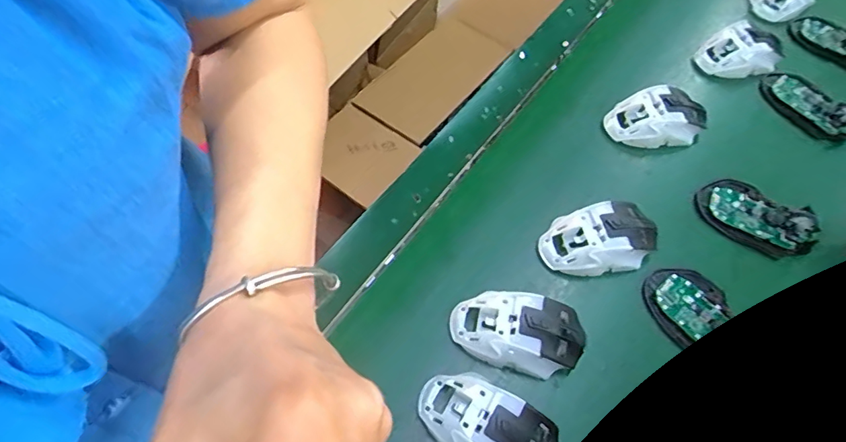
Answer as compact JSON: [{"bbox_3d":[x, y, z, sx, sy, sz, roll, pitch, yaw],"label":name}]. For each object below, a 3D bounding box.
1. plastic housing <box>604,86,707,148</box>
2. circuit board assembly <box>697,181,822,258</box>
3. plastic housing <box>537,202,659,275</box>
[{"bbox_3d":[0.265,-0.117,0.571,0.112,0.040,0.063,-4,62,-5],"label":"plastic housing"},{"bbox_3d":[0.344,-0.005,0.517,0.115,0.021,0.058,30,64,13],"label":"circuit board assembly"},{"bbox_3d":[0.173,0.017,0.494,0.114,0.037,0.064,-7,62,-6],"label":"plastic housing"}]

